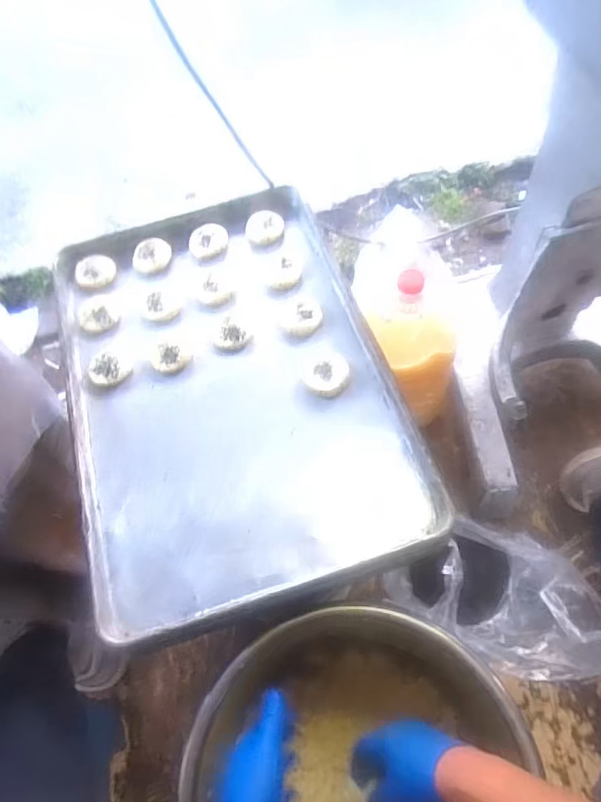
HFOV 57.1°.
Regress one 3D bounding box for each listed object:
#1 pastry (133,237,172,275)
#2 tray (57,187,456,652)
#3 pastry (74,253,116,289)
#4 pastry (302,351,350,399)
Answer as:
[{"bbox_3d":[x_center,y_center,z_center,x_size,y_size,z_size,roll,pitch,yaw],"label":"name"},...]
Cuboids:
[{"bbox_3d":[-0.226,-0.222,0.845,0.051,0.020,0.059,11,61,10],"label":"pastry"},{"bbox_3d":[-0.099,-0.031,0.726,0.394,0.055,0.578,-16,60,-6],"label":"tray"},{"bbox_3d":[-0.306,-0.194,0.826,0.058,0.020,0.049,-28,62,-12],"label":"pastry"},{"bbox_3d":[0.033,-0.036,0.706,0.059,0.016,0.063,2,60,5],"label":"pastry"}]

